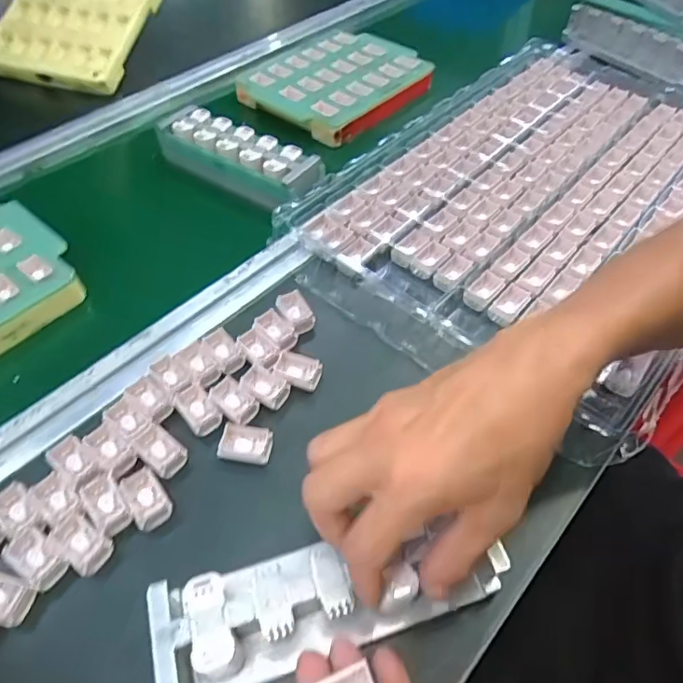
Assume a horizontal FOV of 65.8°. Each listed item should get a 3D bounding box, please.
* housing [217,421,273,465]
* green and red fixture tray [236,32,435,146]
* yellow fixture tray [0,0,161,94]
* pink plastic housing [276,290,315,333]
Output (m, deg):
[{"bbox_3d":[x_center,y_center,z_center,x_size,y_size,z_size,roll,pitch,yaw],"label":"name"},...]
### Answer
[{"bbox_3d":[-0.067,0.072,0.370,0.034,0.013,0.024,7,53,6],"label":"housing"},{"bbox_3d":[-0.006,-0.343,0.694,0.186,0.031,0.213,34,60,23],"label":"green and red fixture tray"},{"bbox_3d":[-0.365,-0.431,0.717,0.195,0.028,0.185,14,73,9],"label":"yellow fixture tray"},{"bbox_3d":[-0.039,-0.027,0.439,0.022,0.011,0.041,-25,57,-18],"label":"pink plastic housing"}]

